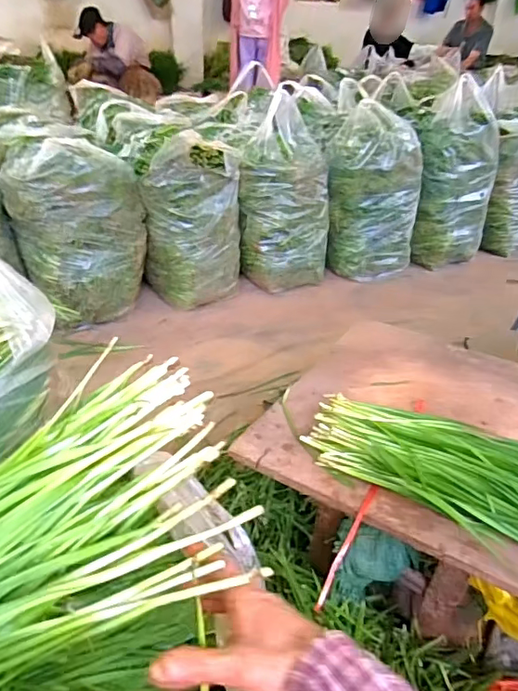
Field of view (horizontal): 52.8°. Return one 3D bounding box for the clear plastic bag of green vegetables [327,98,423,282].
[{"bbox_3d":[0.411,-0.511,1.834,0.293,0.547,0.287,19,36,24],"label":"clear plastic bag of green vegetables"}]

